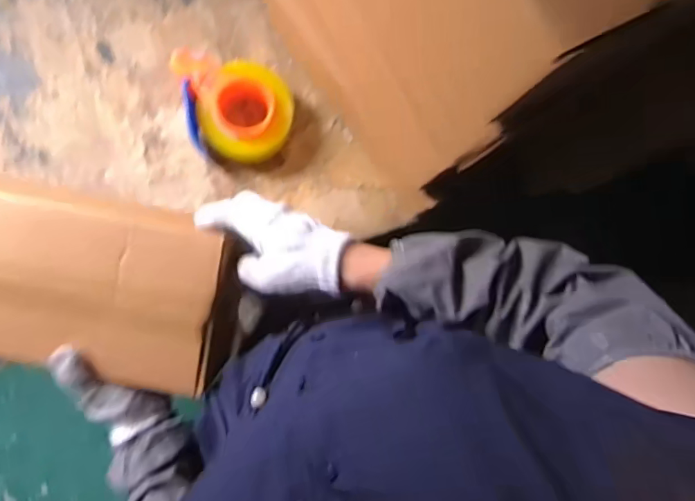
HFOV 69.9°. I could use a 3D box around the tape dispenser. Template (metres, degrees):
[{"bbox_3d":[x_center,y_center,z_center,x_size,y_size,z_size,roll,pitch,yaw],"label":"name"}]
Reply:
[{"bbox_3d":[-0.151,-0.204,0.683,0.137,0.075,0.155,-13,89,-7],"label":"tape dispenser"}]

